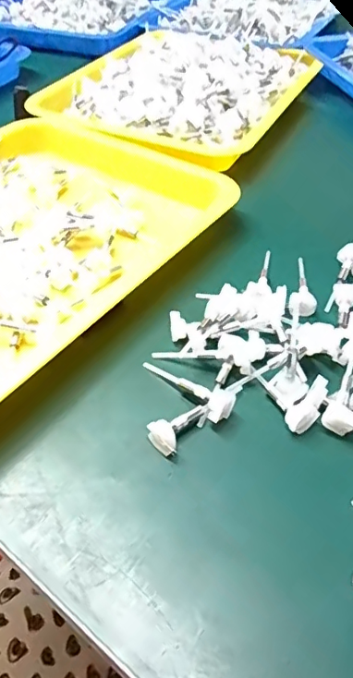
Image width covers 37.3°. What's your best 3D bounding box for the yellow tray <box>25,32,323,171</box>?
[{"bbox_3d":[0.004,-0.306,0.618,0.267,0.045,0.271,20,50,18],"label":"yellow tray"}]

